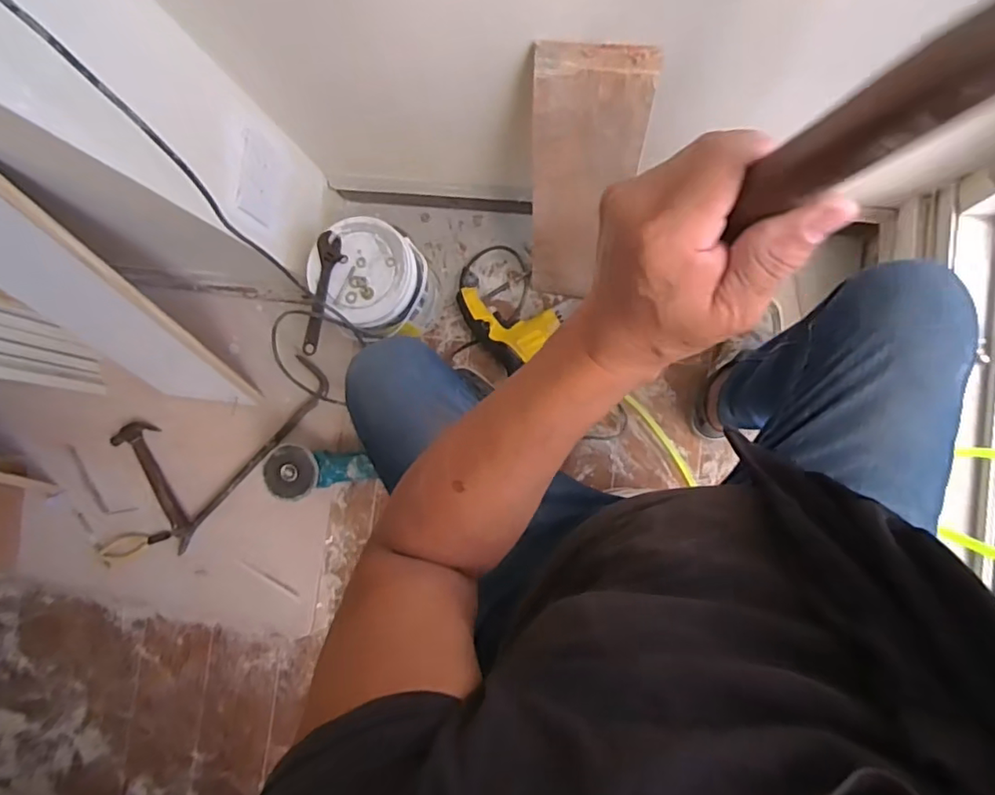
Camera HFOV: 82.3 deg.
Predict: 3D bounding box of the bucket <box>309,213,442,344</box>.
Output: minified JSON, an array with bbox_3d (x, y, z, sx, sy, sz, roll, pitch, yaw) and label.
[{"bbox_3d":[-0.211,-0.197,1.015,0.177,0.205,0.174,0,86,5],"label":"bucket"}]

